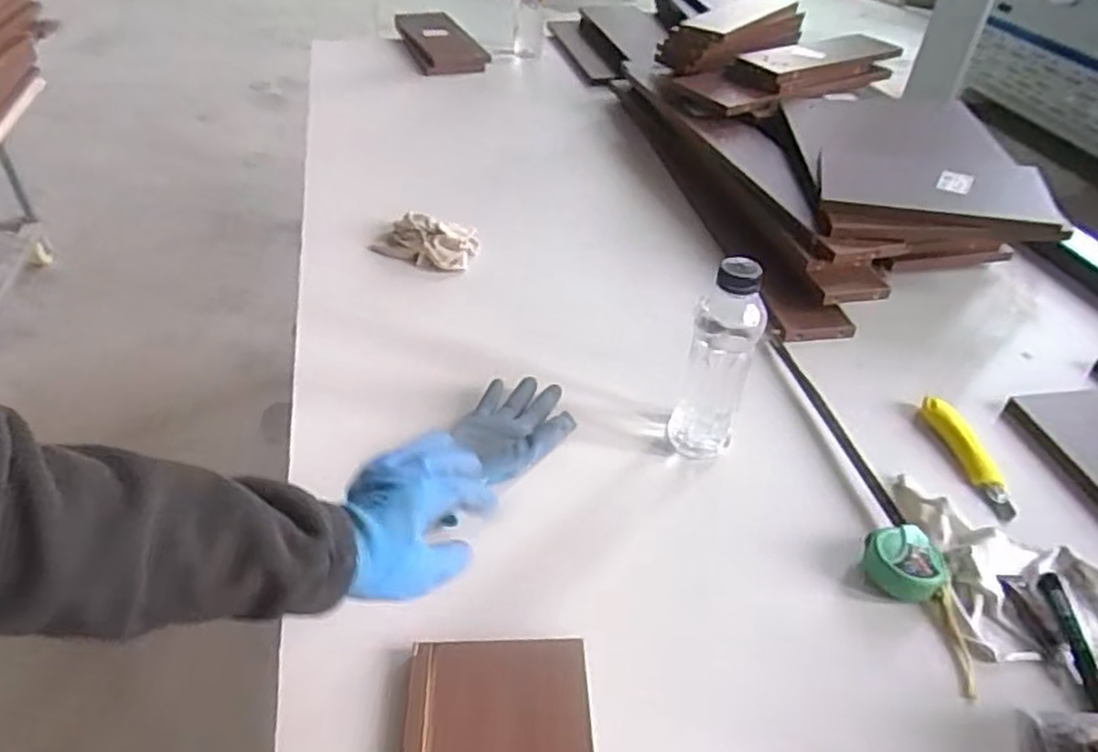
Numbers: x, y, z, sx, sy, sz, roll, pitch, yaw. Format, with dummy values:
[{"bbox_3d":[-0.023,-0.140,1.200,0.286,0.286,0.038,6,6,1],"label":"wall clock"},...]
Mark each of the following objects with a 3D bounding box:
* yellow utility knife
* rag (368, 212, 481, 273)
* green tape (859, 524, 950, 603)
[{"bbox_3d":[0.463,0.083,0.806,0.023,0.030,0.158,-6,52,-13],"label":"yellow utility knife"},{"bbox_3d":[-0.180,-0.201,1.076,0.149,0.055,0.088,16,42,14],"label":"rag"},{"bbox_3d":[0.332,0.172,0.677,0.069,0.037,0.066,2,41,-2],"label":"green tape"}]

